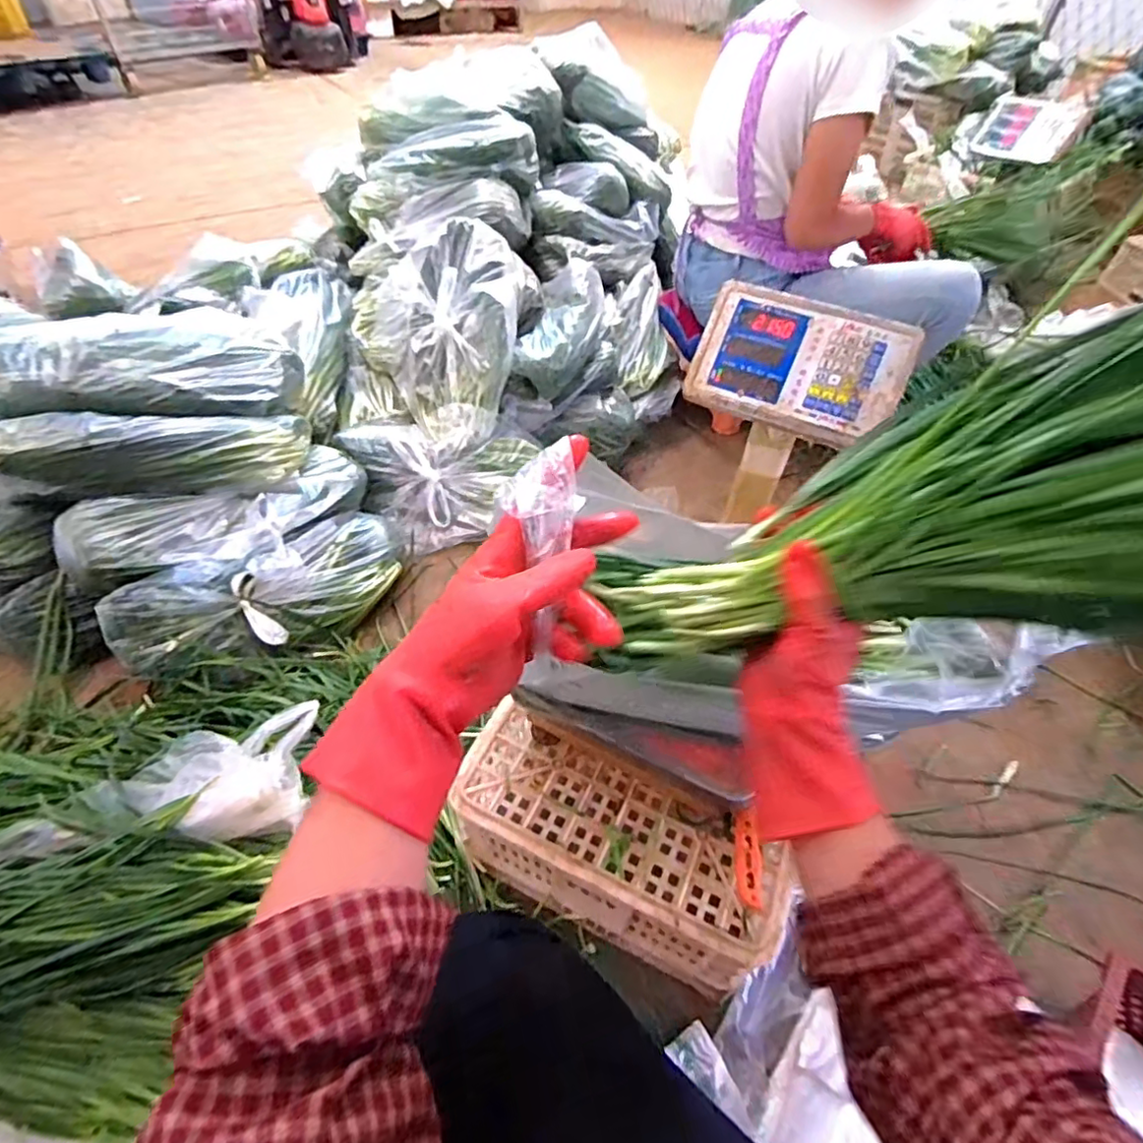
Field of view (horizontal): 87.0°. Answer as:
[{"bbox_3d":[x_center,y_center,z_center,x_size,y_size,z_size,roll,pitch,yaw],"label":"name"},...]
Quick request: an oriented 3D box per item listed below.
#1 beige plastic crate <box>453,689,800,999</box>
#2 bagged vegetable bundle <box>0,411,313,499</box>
[{"bbox_3d":[0.036,0.336,0.724,0.370,0.149,0.159,24,52,17],"label":"beige plastic crate"},{"bbox_3d":[-0.669,-0.186,0.982,0.459,0.105,0.126,-8,48,-29],"label":"bagged vegetable bundle"}]

